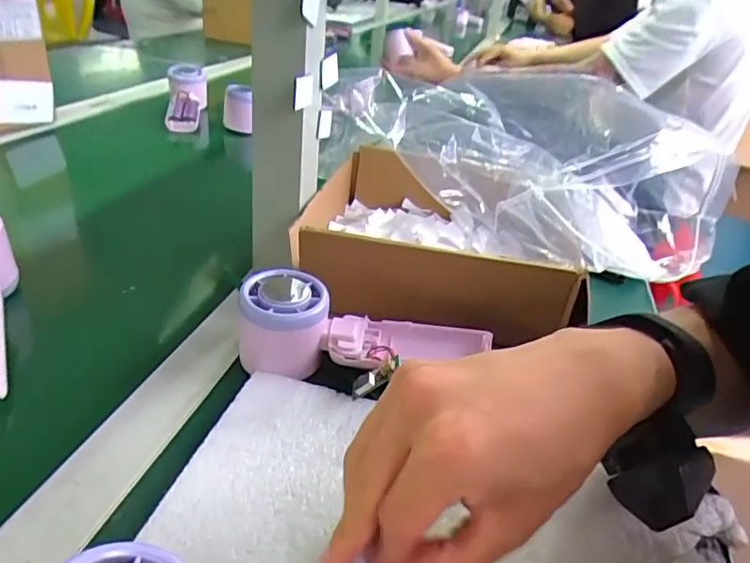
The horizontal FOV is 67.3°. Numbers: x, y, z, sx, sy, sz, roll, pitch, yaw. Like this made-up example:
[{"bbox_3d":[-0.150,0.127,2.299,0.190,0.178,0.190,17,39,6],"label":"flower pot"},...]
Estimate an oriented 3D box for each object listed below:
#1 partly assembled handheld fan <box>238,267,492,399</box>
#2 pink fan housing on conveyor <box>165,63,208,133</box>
[{"bbox_3d":[-0.006,0.037,0.352,0.155,0.049,0.068,7,30,1],"label":"partly assembled handheld fan"},{"bbox_3d":[-0.284,-0.267,0.839,0.059,0.045,0.153,0,46,-9],"label":"pink fan housing on conveyor"}]

